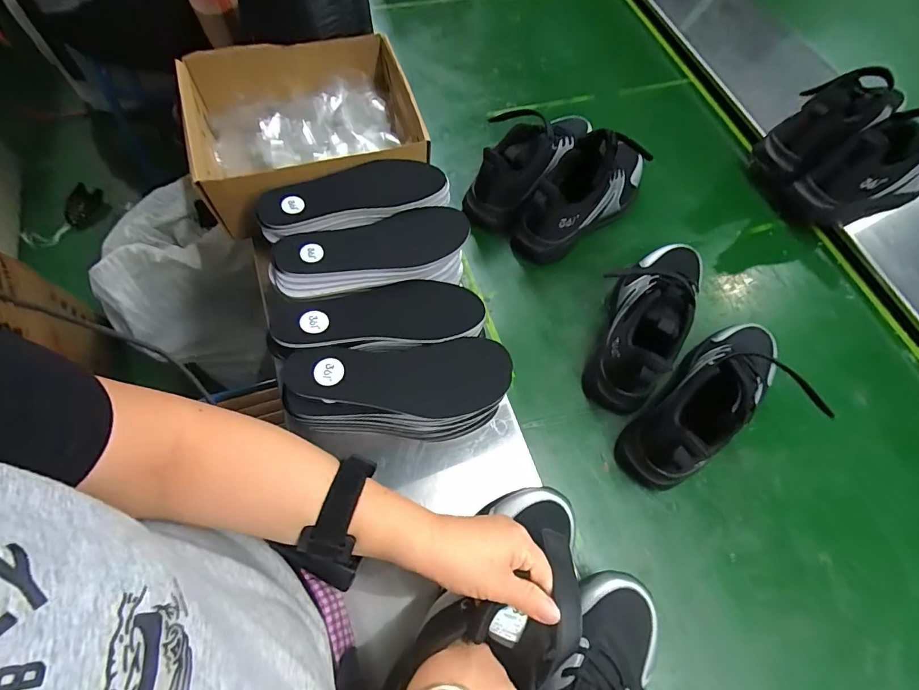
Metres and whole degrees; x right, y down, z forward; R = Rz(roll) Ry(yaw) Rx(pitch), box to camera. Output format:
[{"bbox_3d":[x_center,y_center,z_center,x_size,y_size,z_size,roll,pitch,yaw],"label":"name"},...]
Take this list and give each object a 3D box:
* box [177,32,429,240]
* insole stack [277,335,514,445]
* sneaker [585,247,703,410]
[{"bbox_3d":[-0.194,-0.272,0.552,0.269,0.093,0.233,-18,67,-11],"label":"box"},{"bbox_3d":[-0.058,0.048,0.441,0.209,0.073,0.081,-4,65,-5],"label":"insole stack"},{"bbox_3d":[0.232,-0.042,0.521,0.083,0.105,0.231,28,66,10],"label":"sneaker"}]

